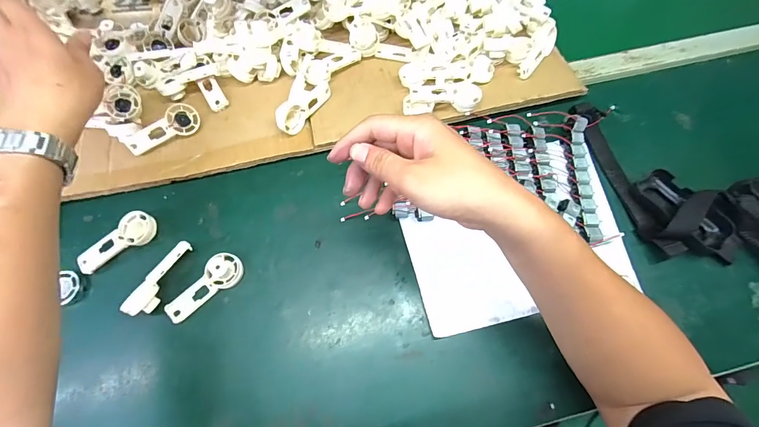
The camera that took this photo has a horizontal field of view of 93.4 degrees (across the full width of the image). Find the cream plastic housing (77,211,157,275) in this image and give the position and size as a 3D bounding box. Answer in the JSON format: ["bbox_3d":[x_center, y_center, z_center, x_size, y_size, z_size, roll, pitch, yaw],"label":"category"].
[{"bbox_3d":[-0.314,0.033,0.432,0.092,0.027,0.036,-31,69,-13],"label":"cream plastic housing"}]

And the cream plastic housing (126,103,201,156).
[{"bbox_3d":[-0.287,-0.112,0.477,0.093,0.038,0.018,-35,26,-16],"label":"cream plastic housing"}]

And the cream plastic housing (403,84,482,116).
[{"bbox_3d":[0.083,-0.148,0.479,0.102,0.033,0.034,-5,65,-1],"label":"cream plastic housing"}]

